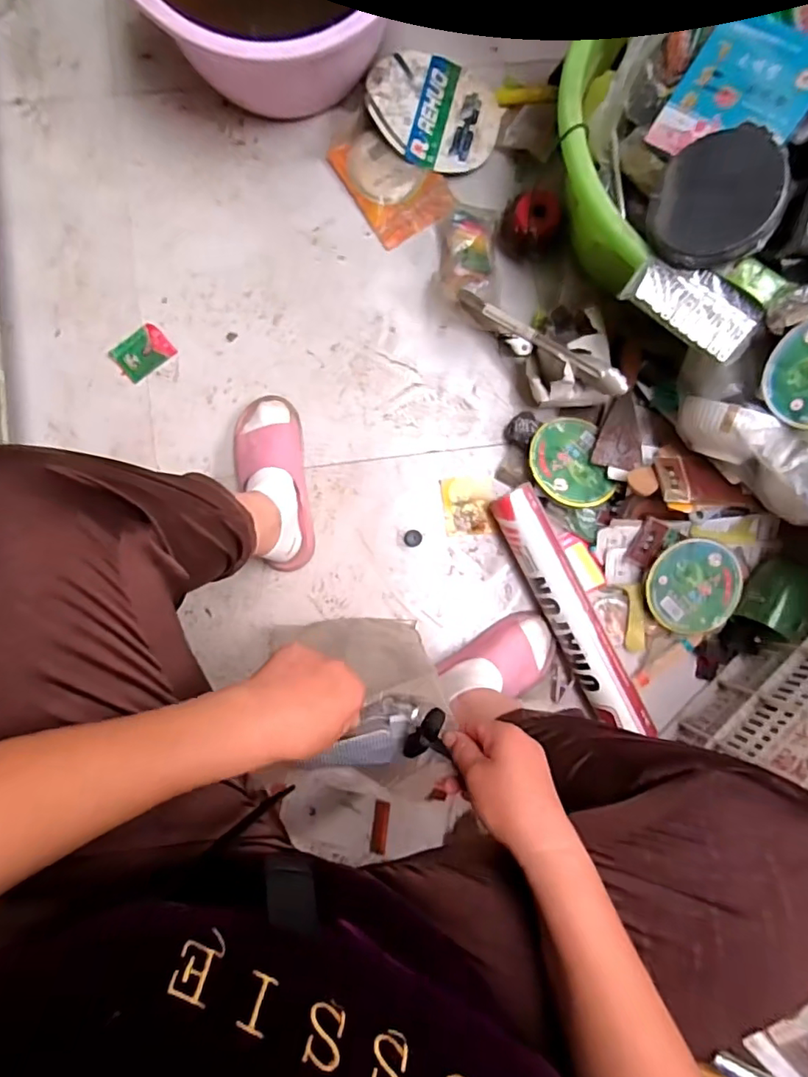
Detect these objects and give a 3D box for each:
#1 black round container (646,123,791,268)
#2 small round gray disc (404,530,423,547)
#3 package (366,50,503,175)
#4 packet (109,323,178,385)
[{"bbox_3d":[0.350,-0.373,0.607,0.139,0.045,0.139,3,97,27],"label":"black round container"},{"bbox_3d":[0.014,0.001,0.807,0.026,0.011,0.025,0,87,-2],"label":"small round gray disc"},{"bbox_3d":[0.045,-0.638,0.815,0.194,0.038,0.150,11,87,-2],"label":"package"},{"bbox_3d":[-0.384,-0.273,0.798,0.080,0.006,0.060,-43,89,-4],"label":"packet"}]

